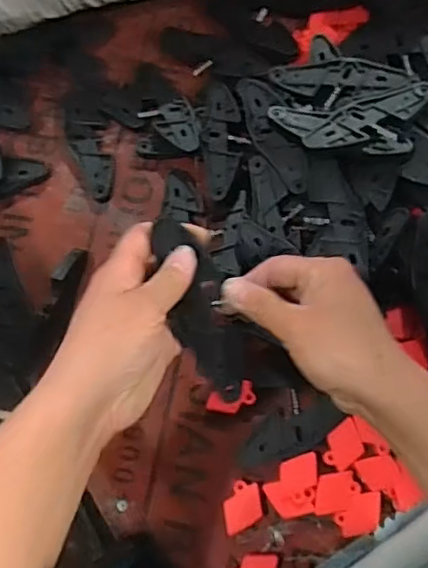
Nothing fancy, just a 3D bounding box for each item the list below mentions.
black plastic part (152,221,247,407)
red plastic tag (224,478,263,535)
[{"bbox_3d":[-0.008,0.016,0.385,0.037,0.021,0.120,-20,99,-4],"label":"black plastic part"},{"bbox_3d":[0.023,0.181,0.489,0.031,0.005,0.038,-9,72,0],"label":"red plastic tag"}]

